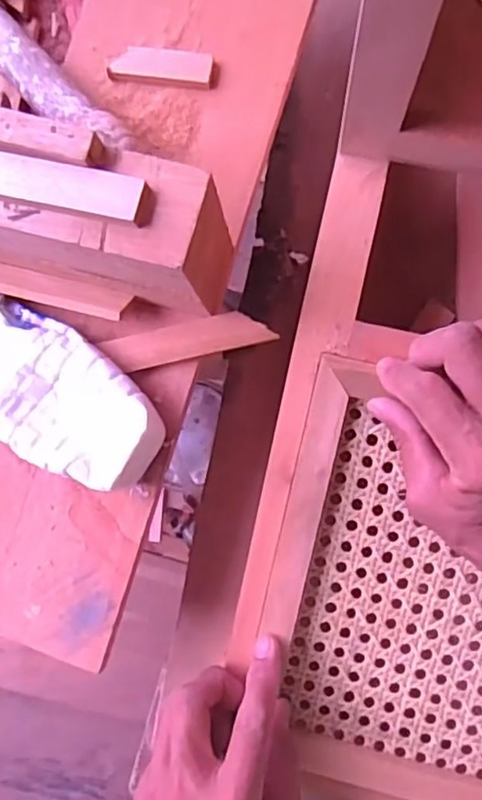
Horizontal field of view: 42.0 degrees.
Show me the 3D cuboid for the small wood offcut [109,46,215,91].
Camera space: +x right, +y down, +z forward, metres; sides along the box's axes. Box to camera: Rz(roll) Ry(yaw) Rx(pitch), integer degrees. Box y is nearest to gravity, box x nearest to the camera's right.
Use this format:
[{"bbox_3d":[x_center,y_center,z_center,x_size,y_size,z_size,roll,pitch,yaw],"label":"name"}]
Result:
[{"bbox_3d":[-0.051,-0.213,0.400,0.065,0.008,0.021,7,87,9],"label":"small wood offcut"}]

